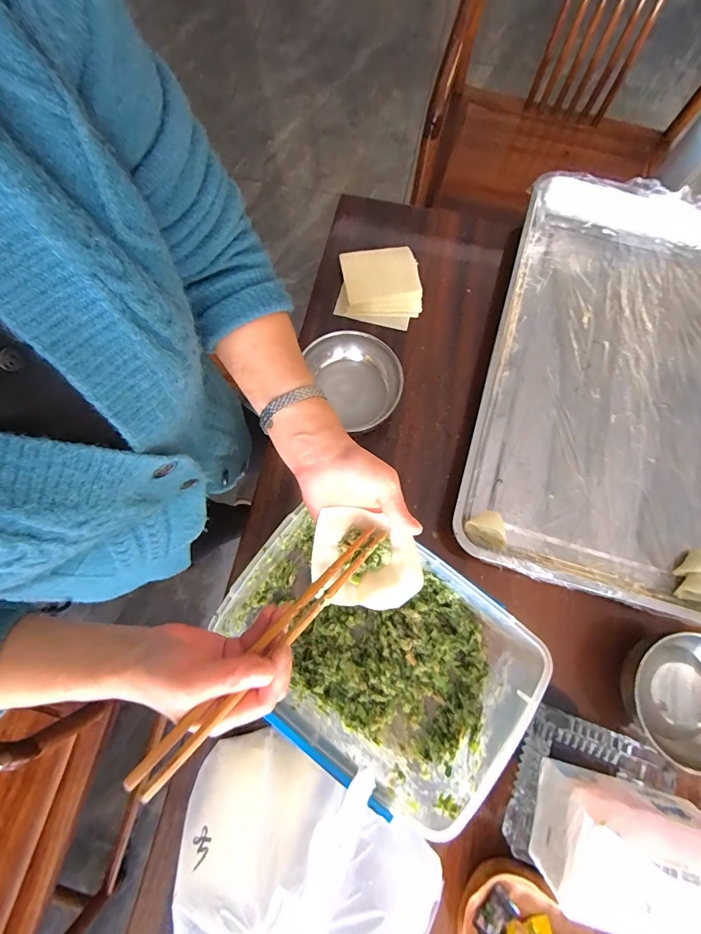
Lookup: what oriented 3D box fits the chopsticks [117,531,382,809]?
[{"bbox_3d":[-0.056,0.129,0.295,0.019,0.014,0.234,44,67,8],"label":"chopsticks"}]

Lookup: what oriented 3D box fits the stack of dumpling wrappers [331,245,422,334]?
[{"bbox_3d":[0.044,-0.273,0.604,0.124,0.023,0.122,7,77,2],"label":"stack of dumpling wrappers"}]

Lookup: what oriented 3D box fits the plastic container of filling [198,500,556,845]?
[{"bbox_3d":[0.027,0.191,0.446,0.309,0.106,0.219,37,79,8],"label":"plastic container of filling"}]

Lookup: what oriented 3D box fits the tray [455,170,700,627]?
[{"bbox_3d":[0.389,-0.108,0.545,0.385,0.053,0.577,16,79,3],"label":"tray"}]

